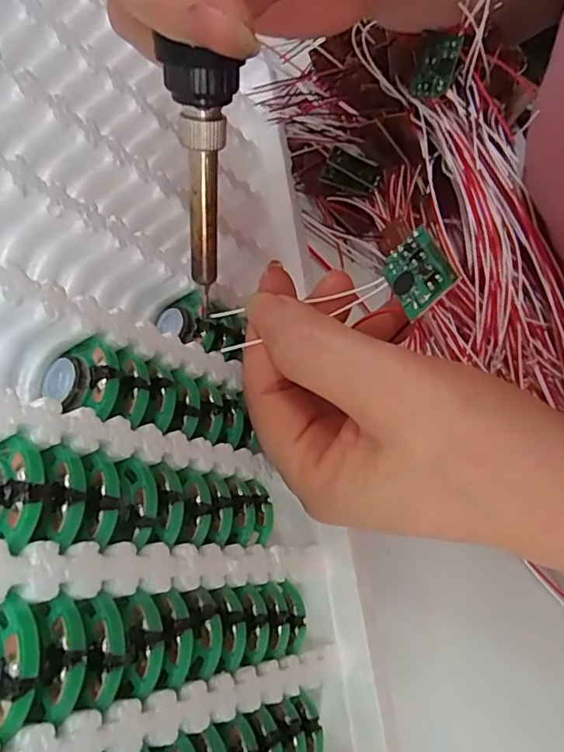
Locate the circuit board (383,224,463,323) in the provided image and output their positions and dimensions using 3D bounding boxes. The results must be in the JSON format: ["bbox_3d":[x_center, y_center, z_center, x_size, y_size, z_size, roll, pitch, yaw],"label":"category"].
[{"bbox_3d":[0.040,-0.032,0.164,0.018,0.004,0.028,-43,43,25],"label":"circuit board"}]

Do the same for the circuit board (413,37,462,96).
[{"bbox_3d":[0.072,-0.145,0.255,0.017,0.004,0.027,16,99,16],"label":"circuit board"}]

